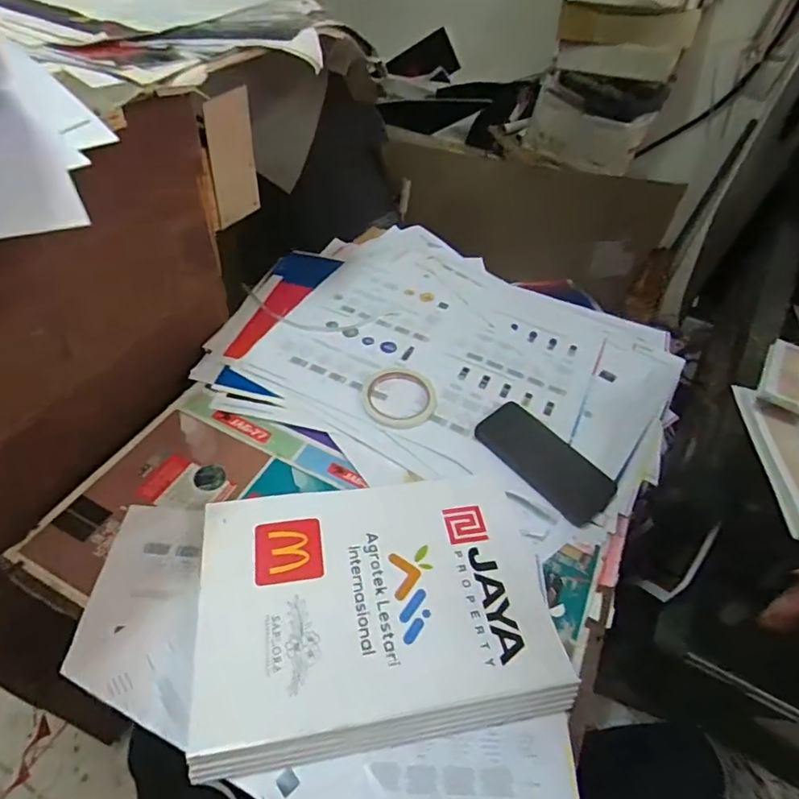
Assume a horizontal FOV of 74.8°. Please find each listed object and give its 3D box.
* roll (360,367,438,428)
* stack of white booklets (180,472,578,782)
[{"bbox_3d":[-0.002,-0.006,0.669,0.089,0.013,0.099,-24,54,-26],"label":"roll"},{"bbox_3d":[-0.021,0.183,0.495,0.313,0.041,0.239,-4,48,-11],"label":"stack of white booklets"}]

